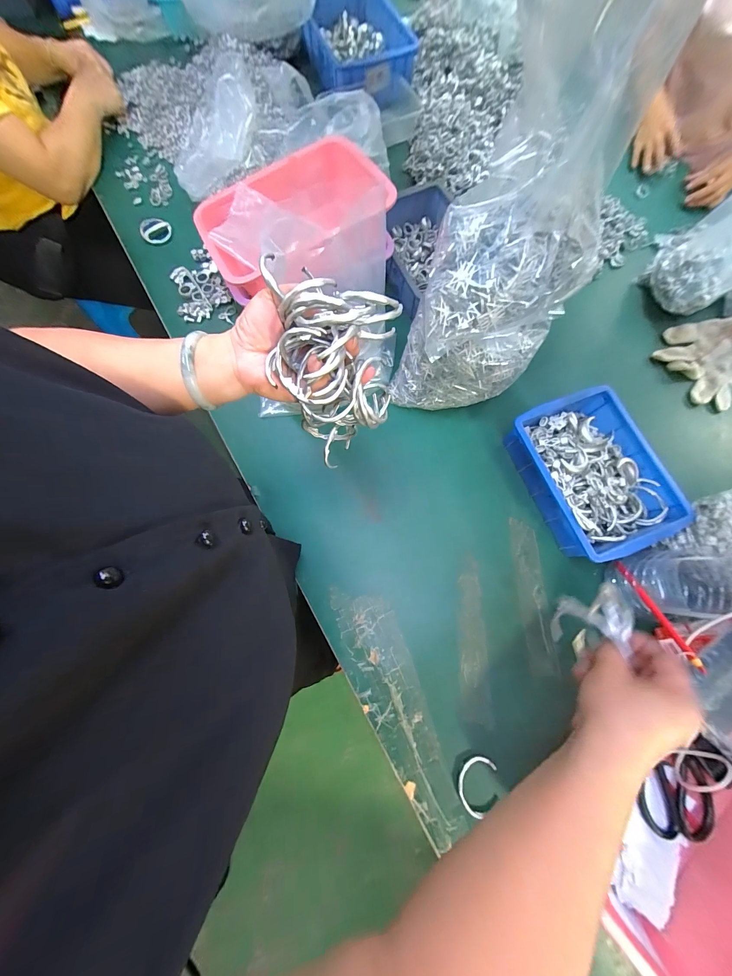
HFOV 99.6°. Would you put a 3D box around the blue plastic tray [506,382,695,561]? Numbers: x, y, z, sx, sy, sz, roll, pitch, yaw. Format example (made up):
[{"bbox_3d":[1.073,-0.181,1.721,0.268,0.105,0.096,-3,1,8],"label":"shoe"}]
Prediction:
[{"bbox_3d":[0.362,-0.024,0.501,0.180,0.071,0.249,-19,77,-6],"label":"blue plastic tray"}]

